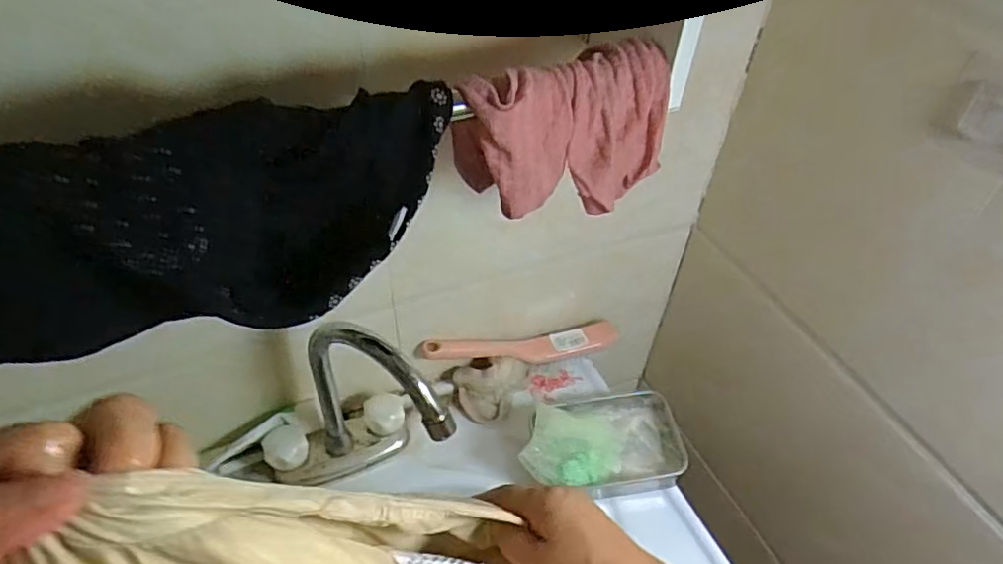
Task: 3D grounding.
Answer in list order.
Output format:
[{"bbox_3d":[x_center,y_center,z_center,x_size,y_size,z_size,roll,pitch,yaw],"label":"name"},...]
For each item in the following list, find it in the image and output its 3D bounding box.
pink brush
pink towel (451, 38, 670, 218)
[{"bbox_3d":[0.026,0.068,0.701,0.225,0.040,0.035,-9,46,-11],"label":"pink brush"},{"bbox_3d":[0.041,-0.097,0.409,0.134,0.093,0.048,-17,48,-18],"label":"pink towel"}]

